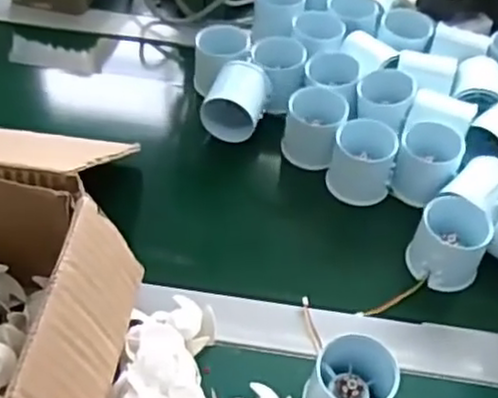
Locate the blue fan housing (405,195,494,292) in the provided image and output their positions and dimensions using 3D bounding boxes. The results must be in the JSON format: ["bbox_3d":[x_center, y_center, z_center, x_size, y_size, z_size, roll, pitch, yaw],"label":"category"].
[{"bbox_3d":[0.153,0.036,0.539,0.053,0.052,0.051,2,48,-3],"label":"blue fan housing"}]

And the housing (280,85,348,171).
[{"bbox_3d":[0.058,-0.063,0.623,0.050,0.053,0.048,2,48,-3],"label":"housing"}]

